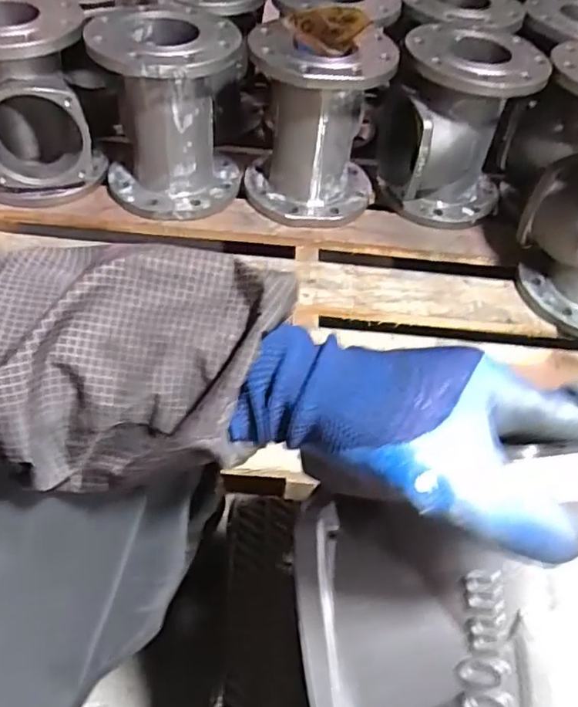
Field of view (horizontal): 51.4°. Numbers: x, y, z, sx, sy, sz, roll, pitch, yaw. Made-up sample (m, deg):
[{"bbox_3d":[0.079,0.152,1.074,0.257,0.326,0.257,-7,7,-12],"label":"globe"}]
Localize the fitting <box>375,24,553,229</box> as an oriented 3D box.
[{"bbox_3d":[0.263,-0.363,0.966,0.203,0.256,0.199,10,48,3],"label":"fitting"}]

